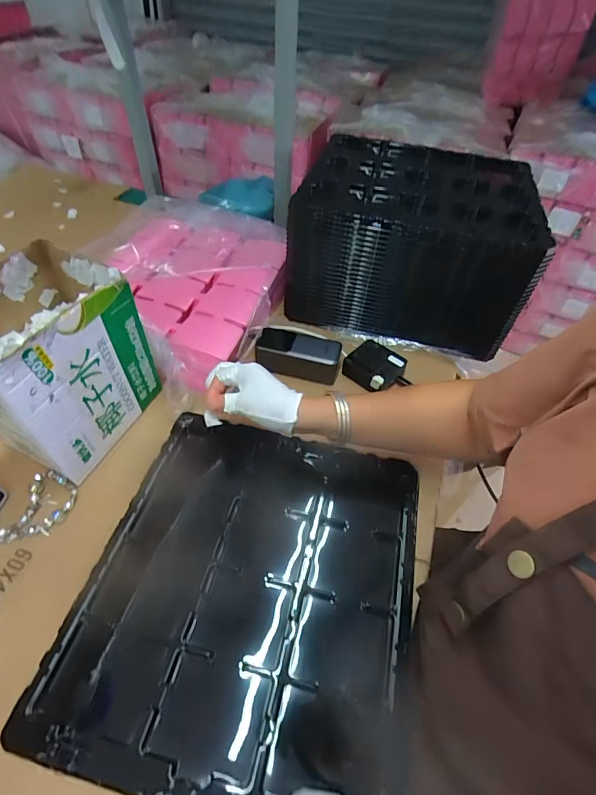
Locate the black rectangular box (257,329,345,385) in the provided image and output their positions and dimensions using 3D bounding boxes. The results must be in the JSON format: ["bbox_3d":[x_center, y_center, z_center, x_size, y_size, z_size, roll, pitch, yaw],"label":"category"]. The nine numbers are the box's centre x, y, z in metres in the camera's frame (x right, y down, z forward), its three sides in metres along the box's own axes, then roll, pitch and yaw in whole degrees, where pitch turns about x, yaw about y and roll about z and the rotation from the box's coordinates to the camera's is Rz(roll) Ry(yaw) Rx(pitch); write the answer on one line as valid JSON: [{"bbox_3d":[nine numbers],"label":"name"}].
[{"bbox_3d":[0.002,-0.068,0.642,0.131,0.055,0.058,9,49,3],"label":"black rectangular box"}]

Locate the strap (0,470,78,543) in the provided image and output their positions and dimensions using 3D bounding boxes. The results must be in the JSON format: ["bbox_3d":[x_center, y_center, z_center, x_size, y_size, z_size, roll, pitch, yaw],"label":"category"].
[{"bbox_3d":[-0.316,0.136,0.473,0.070,0.015,0.101,23,52,15],"label":"strap"}]

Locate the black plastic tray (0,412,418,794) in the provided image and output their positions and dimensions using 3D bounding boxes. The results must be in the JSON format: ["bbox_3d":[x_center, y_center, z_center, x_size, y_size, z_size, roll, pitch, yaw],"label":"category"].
[{"bbox_3d":[-0.048,0.196,0.440,0.325,0.019,0.367,13,50,7],"label":"black plastic tray"}]

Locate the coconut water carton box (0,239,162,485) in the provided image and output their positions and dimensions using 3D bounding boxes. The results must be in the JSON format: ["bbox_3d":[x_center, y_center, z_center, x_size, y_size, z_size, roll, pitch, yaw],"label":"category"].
[{"bbox_3d":[-0.302,-0.043,0.498,0.159,0.202,0.185,22,51,14],"label":"coconut water carton box"}]

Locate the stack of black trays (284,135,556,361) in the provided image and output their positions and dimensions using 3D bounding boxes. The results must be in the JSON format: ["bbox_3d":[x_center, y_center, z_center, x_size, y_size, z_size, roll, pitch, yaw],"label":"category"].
[{"bbox_3d":[0.207,-0.296,0.736,0.361,0.203,0.368,15,50,8],"label":"stack of black trays"}]

